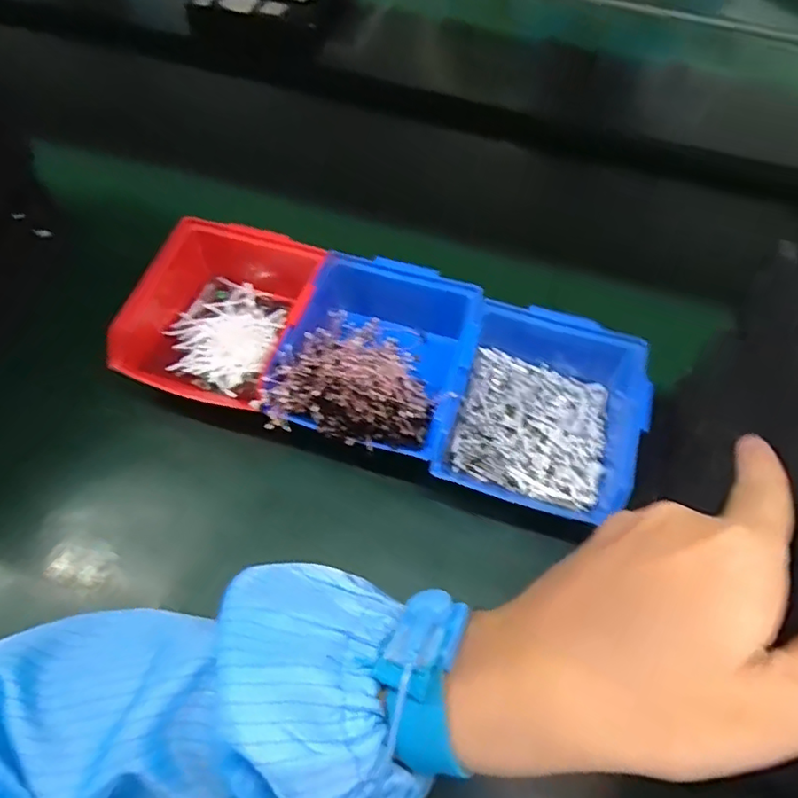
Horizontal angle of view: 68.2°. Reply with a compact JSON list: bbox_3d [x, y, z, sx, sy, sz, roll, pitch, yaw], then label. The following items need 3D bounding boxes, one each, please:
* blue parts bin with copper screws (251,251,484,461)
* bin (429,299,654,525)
[{"bbox_3d":[-0.013,-0.031,0.438,0.125,0.065,0.159,19,59,8],"label":"blue parts bin with copper screws"},{"bbox_3d":[0.101,0.003,0.421,0.126,0.057,0.150,16,59,6],"label":"bin"}]

